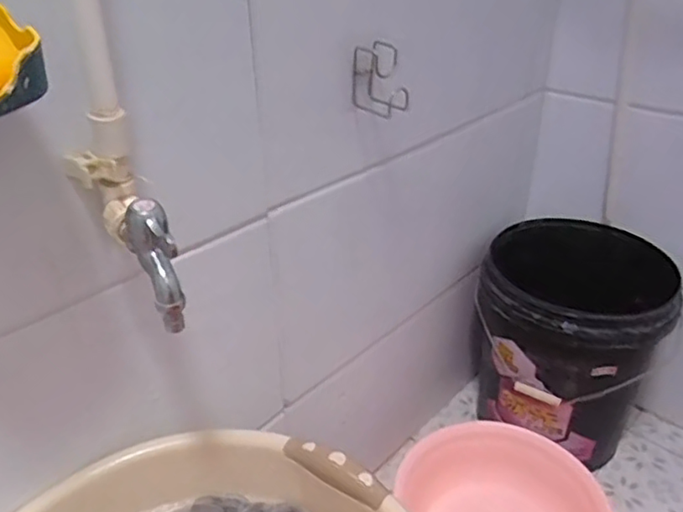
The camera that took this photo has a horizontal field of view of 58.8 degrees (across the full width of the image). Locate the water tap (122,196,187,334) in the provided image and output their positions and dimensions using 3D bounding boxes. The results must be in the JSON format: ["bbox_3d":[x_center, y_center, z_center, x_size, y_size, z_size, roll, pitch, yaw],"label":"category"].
[{"bbox_3d":[-0.136,0.008,0.454,0.028,0.101,0.040,-19,12,-30],"label":"water tap"}]

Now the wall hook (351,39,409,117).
[{"bbox_3d":[0.047,-0.206,0.713,0.035,0.085,0.060,-27,39,-36],"label":"wall hook"}]

